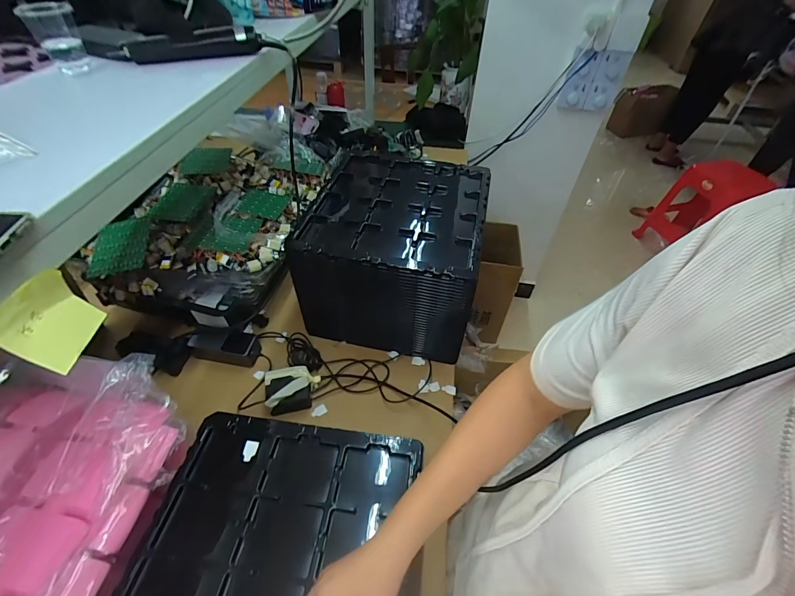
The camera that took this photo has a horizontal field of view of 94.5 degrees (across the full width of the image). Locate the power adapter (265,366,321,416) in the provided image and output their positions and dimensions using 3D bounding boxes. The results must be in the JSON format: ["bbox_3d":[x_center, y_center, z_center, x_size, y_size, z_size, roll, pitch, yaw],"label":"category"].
[{"bbox_3d":[-0.192,0.167,0.685,0.096,0.051,0.071,-9,48,-11],"label":"power adapter"}]

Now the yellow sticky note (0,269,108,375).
[{"bbox_3d":[-0.312,0.020,0.334,0.015,0.069,0.075,-21,39,20],"label":"yellow sticky note"}]

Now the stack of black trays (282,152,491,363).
[{"bbox_3d":[-0.001,-0.104,0.809,0.332,0.244,0.353,11,47,7],"label":"stack of black trays"}]

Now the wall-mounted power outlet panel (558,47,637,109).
[{"bbox_3d":[0.596,-0.663,1.119,0.187,0.165,0.043,-6,48,-8],"label":"wall-mounted power outlet panel"}]

